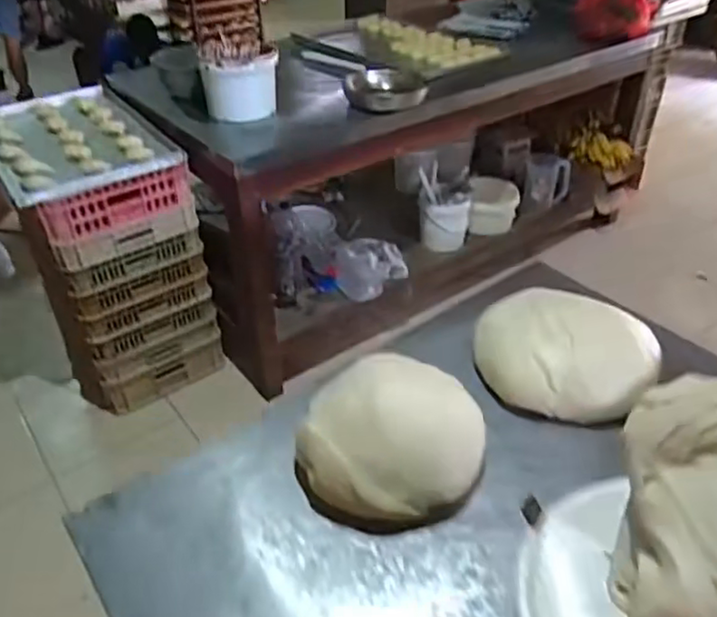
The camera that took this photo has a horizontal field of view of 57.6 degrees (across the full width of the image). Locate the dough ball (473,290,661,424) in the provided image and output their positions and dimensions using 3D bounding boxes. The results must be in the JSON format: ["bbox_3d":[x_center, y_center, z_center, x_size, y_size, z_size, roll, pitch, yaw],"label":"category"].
[{"bbox_3d":[0.296,0.062,0.955,0.254,0.119,0.184,18,37,21],"label":"dough ball"}]

